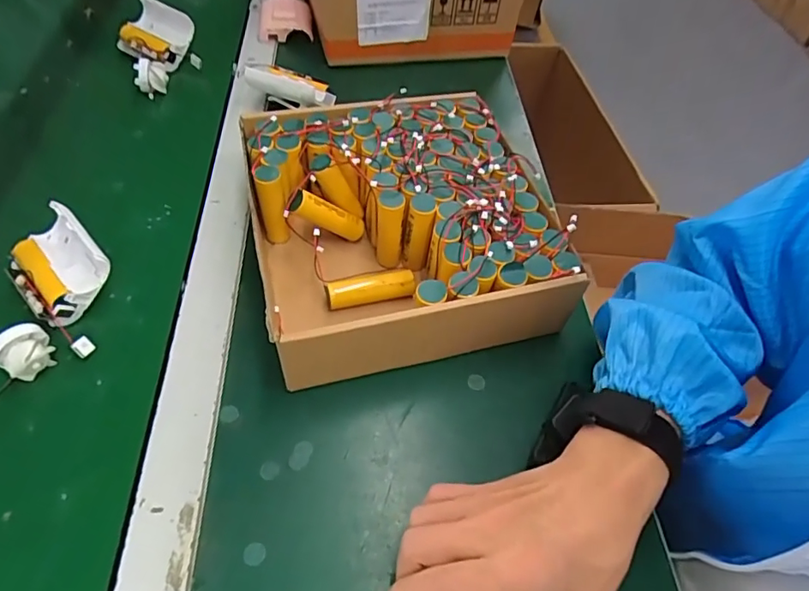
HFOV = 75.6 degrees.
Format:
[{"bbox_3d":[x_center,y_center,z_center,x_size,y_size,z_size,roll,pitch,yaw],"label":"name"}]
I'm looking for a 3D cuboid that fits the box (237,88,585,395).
[{"bbox_3d":[-0.007,-0.063,0.442,0.222,0.077,0.235,-10,55,-13],"label":"box"}]

